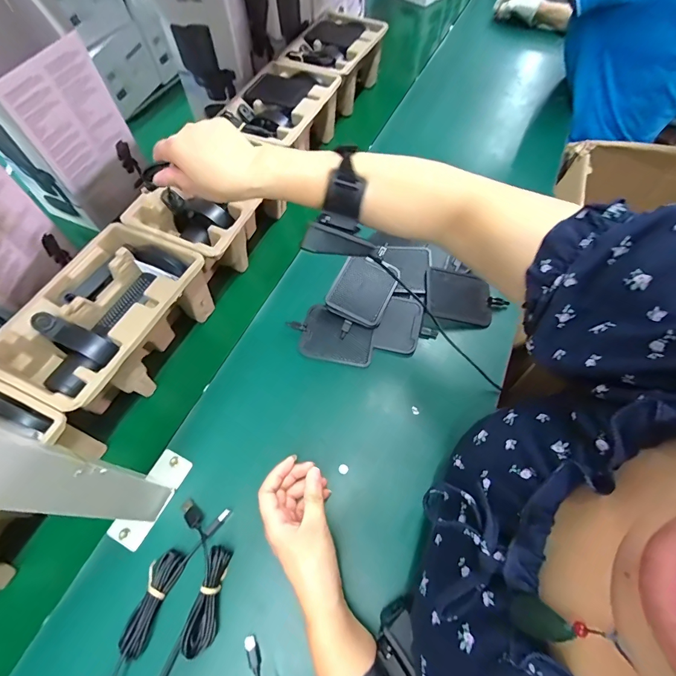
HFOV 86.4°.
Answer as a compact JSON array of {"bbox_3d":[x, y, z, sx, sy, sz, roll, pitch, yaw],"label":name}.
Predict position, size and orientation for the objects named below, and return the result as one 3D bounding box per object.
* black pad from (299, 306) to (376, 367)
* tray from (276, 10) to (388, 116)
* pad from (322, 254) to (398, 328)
[{"bbox_3d":[0.000,-0.003,0.497,0.097,0.009,0.072,12,78,2],"label":"black pad"},{"bbox_3d":[-0.010,-0.576,0.765,0.147,0.103,0.249,22,62,12],"label":"tray"},{"bbox_3d":[0.036,-0.071,0.506,0.080,0.008,0.100,27,73,3],"label":"pad"}]

